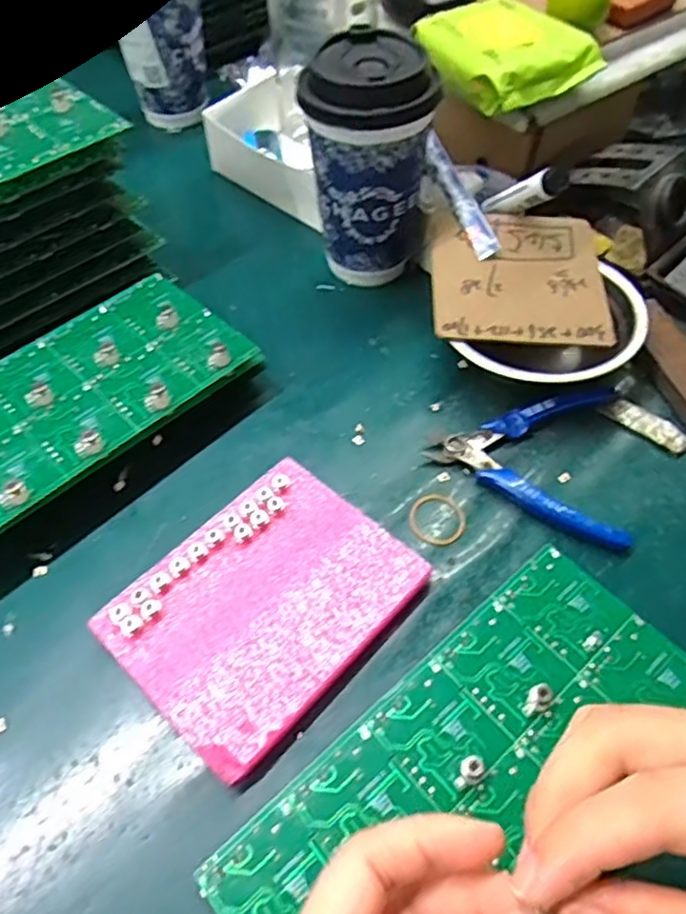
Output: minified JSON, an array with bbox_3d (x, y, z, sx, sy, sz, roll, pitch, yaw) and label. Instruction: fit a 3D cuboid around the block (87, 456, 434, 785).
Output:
[{"bbox_3d":[-0.039,0.073,0.331,0.109,0.017,0.138,37,62,25],"label":"block"}]

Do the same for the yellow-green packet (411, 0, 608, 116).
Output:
[{"bbox_3d":[0.111,-0.289,0.462,0.101,0.026,0.111,-21,57,-14],"label":"yellow-green packet"}]

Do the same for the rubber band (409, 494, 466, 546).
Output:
[{"bbox_3d":[0.053,0.034,0.367,0.030,0.004,0.032,-1,53,1],"label":"rubber band"}]

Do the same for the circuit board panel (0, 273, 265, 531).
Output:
[{"bbox_3d":[-0.167,-0.030,0.378,0.223,0.021,0.106,-39,62,-25],"label":"circuit board panel"}]

